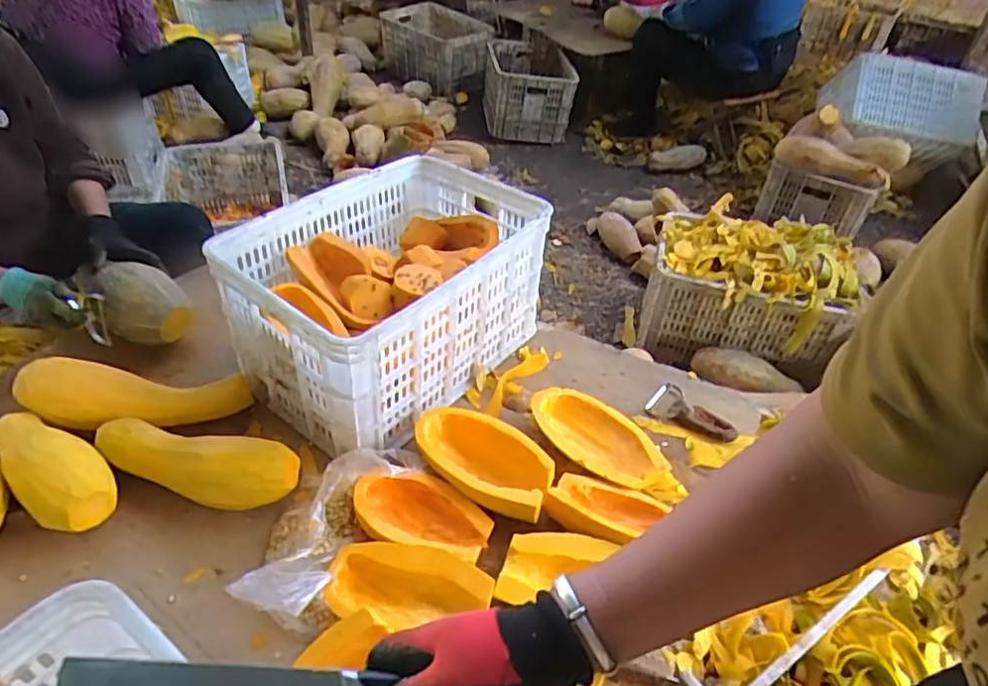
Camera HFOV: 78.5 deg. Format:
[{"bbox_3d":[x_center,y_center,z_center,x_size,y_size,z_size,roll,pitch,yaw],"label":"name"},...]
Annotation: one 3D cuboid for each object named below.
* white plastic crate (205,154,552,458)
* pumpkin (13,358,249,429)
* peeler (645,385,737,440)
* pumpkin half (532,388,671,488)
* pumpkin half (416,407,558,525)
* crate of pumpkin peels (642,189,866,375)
[{"bbox_3d":[-0.193,-0.095,1.184,0.388,0.302,0.565,27,47,24],"label":"white plastic crate"},{"bbox_3d":[-0.630,0.098,1.075,0.364,0.088,0.086,6,40,-20],"label":"pumpkin"},{"bbox_3d":[0.369,0.141,1.140,0.076,0.017,0.161,-30,52,-32],"label":"peeler"},{"bbox_3d":[0.179,0.168,1.069,0.264,0.049,0.144,34,50,29],"label":"pumpkin half"},{"bbox_3d":[-0.019,0.197,1.006,0.259,0.076,0.143,28,47,25],"label":"pumpkin half"},{"bbox_3d":[0.717,-0.158,1.752,0.513,0.363,0.383,15,43,12],"label":"crate of pumpkin peels"}]

